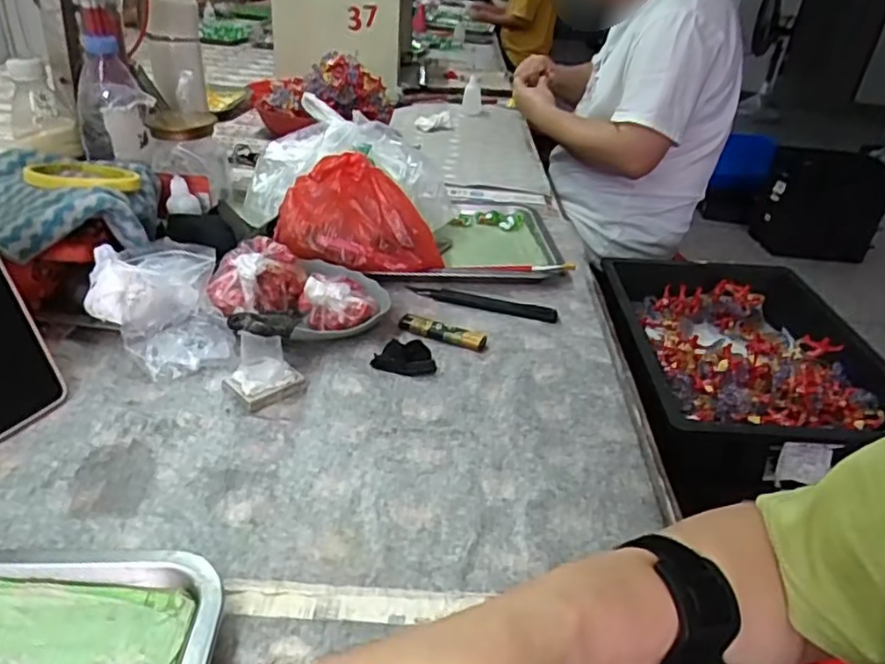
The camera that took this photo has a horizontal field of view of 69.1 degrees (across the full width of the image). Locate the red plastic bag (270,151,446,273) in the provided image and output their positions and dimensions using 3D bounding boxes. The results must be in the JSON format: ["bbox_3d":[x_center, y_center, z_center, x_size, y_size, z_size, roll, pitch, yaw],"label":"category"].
[{"bbox_3d":[-0.080,-0.115,0.630,0.160,0.099,0.058,6,31,0],"label":"red plastic bag"}]

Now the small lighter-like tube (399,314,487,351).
[{"bbox_3d":[0.000,0.000,0.577,0.080,0.014,0.017,13,31,12],"label":"small lighter-like tube"}]

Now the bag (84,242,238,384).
[{"bbox_3d":[-0.232,-0.023,0.526,0.097,0.072,0.108,-11,35,-26],"label":"bag"}]

